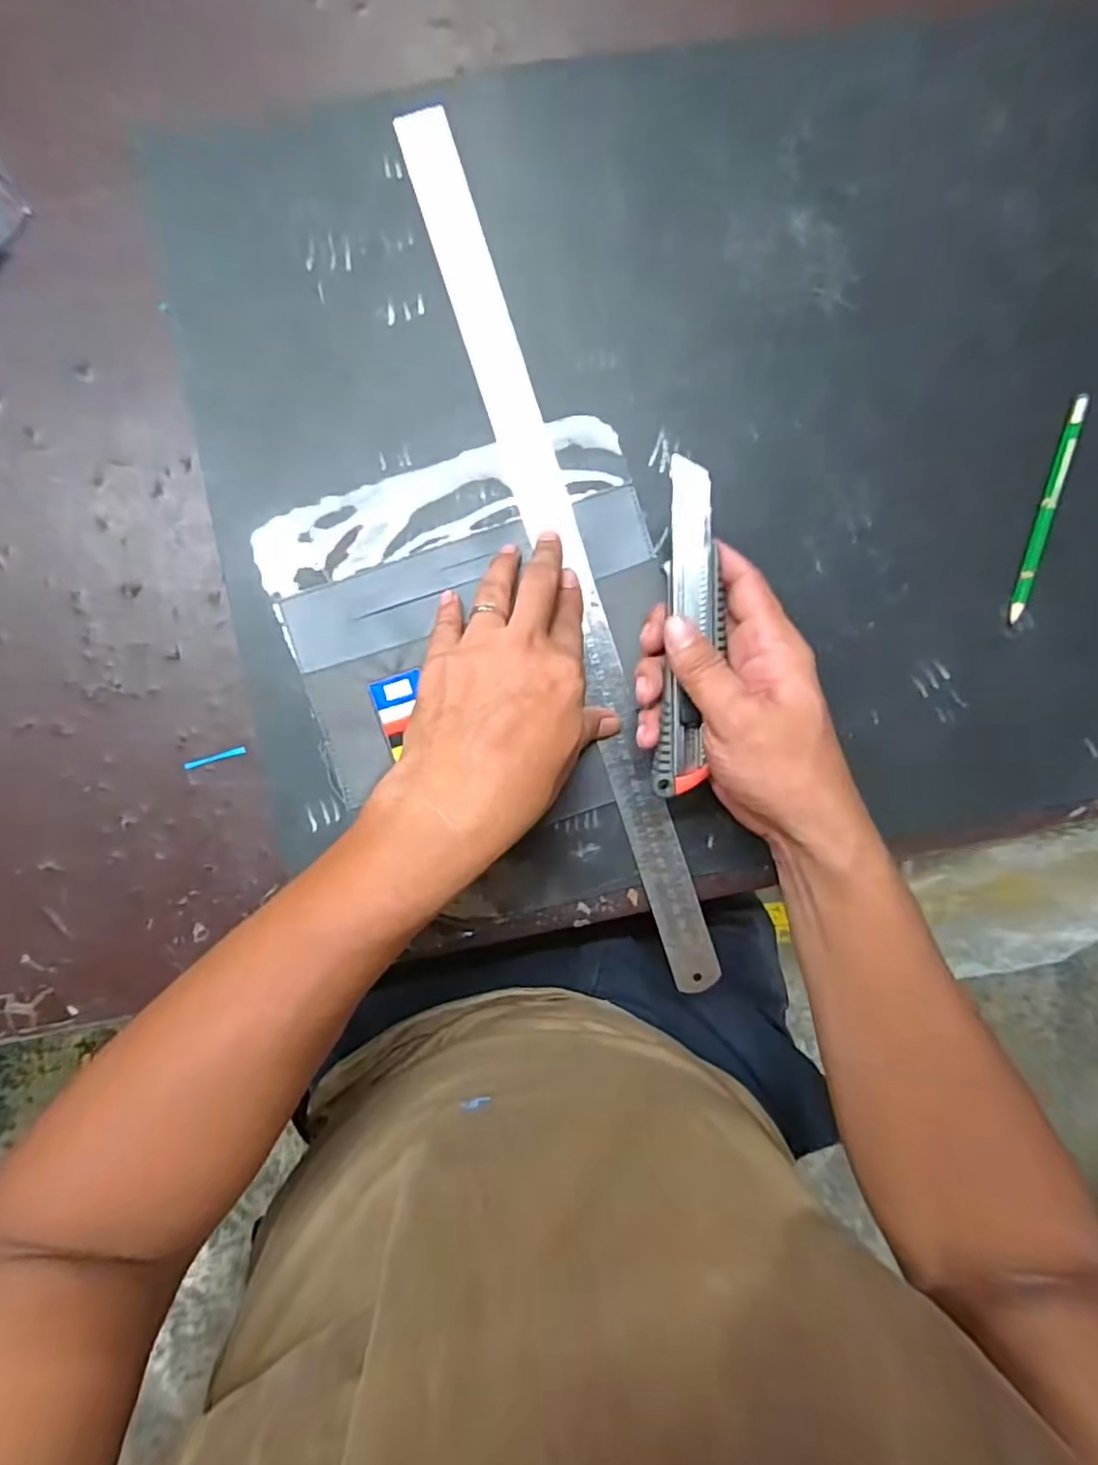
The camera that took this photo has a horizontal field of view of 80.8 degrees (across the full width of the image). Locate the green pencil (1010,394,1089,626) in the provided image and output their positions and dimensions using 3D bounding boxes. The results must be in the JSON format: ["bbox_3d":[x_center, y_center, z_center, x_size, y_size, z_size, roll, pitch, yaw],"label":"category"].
[{"bbox_3d":[0.298,-0.133,0.386,0.007,0.007,0.136,16,91,-3],"label":"green pencil"}]

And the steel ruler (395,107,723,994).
[{"bbox_3d":[0.011,-0.094,0.379,0.030,0.005,0.522,-18,93,-4],"label":"steel ruler"}]

